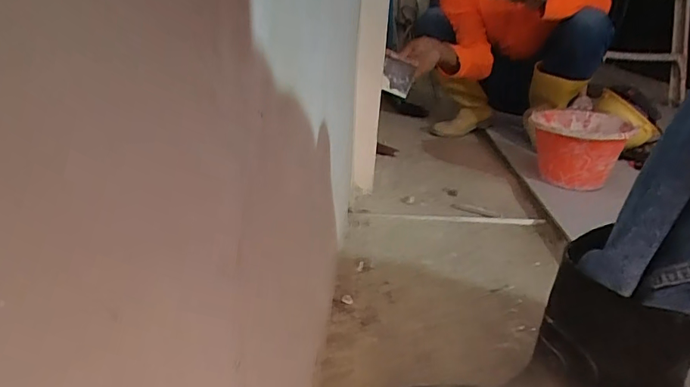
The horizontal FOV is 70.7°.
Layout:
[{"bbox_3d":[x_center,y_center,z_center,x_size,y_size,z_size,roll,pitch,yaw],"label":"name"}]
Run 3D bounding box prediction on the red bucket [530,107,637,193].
[{"bbox_3d":[0.603,-0.119,1.267,0.245,0.166,0.266,2,23,-1],"label":"red bucket"}]

